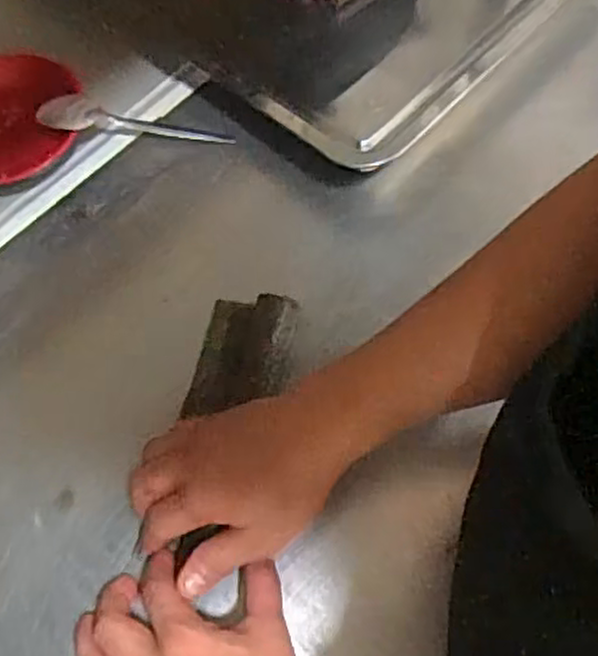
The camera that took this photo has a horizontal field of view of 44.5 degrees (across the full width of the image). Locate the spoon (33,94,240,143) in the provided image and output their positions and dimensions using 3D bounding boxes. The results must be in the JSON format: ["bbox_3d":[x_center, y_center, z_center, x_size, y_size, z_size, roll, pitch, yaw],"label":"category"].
[{"bbox_3d":[-0.145,-0.179,0.655,0.167,0.023,0.034,7,65,-9],"label":"spoon"}]

